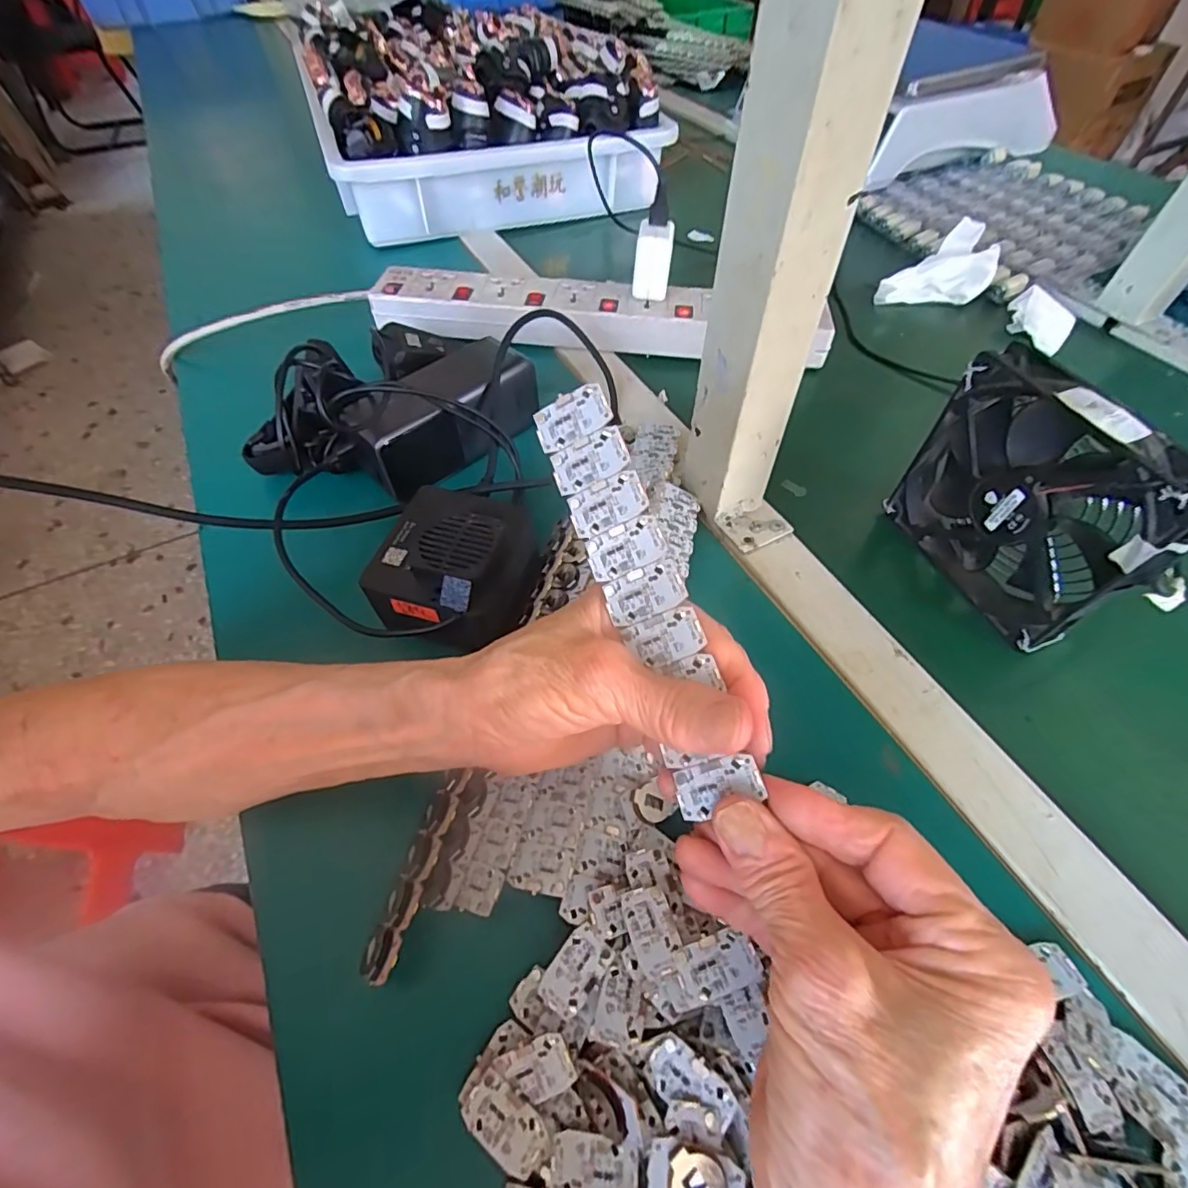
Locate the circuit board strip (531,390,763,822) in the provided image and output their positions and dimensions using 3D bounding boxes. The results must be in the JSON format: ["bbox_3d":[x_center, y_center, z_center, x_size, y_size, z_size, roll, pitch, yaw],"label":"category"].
[{"bbox_3d":[0.017,-0.001,0.200,0.029,0.005,0.155,-23,82,16],"label":"circuit board strip"}]

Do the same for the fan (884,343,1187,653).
[{"bbox_3d":[0.227,-0.049,0.292,0.033,0.114,0.121,-24,58,-14],"label":"fan"}]

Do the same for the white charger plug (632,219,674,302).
[{"bbox_3d":[0.047,-0.266,0.447,0.029,0.052,0.025,4,55,5],"label":"white charger plug"}]

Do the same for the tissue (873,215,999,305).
[{"bbox_3d":[0.325,-0.297,0.512,0.122,0.039,0.064,-30,59,-18],"label":"tissue"}]

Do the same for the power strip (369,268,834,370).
[{"bbox_3d":[0.002,-0.237,0.469,0.378,0.037,0.065,5,55,6],"label":"power strip"}]

